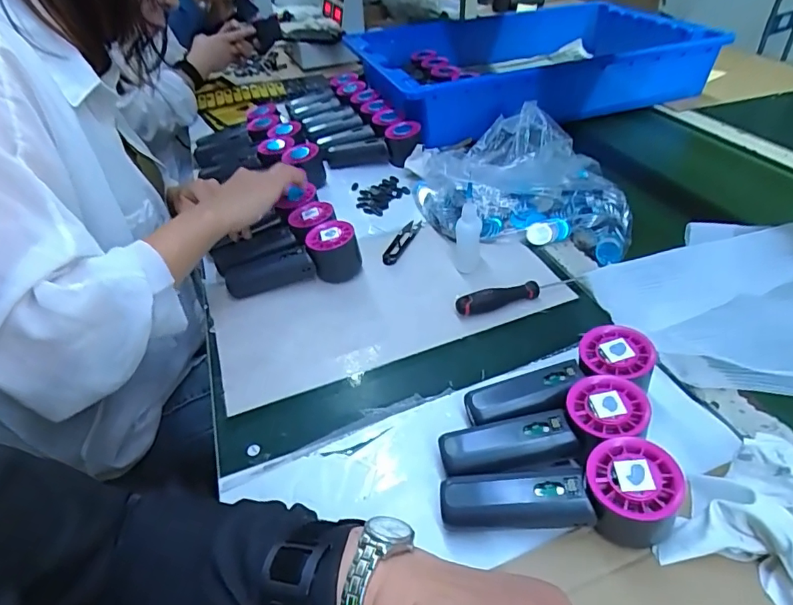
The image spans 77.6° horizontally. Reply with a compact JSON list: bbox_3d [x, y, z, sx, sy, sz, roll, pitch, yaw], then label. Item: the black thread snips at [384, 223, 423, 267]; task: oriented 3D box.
[{"bbox_3d":[0.007,-0.080,0.631,0.026,0.014,0.097,14,44,21],"label":"black thread snips"}]

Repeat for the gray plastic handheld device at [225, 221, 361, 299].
[{"bbox_3d":[-0.122,-0.050,0.579,0.155,0.059,0.048,-7,41,-2],"label":"gray plastic handheld device"}]

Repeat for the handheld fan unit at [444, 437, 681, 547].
[{"bbox_3d":[0.111,0.138,0.345,0.153,0.050,0.052,-11,39,13],"label":"handheld fan unit"}]

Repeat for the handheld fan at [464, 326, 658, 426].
[{"bbox_3d":[0.138,0.074,0.417,0.159,0.051,0.054,-22,42,0],"label":"handheld fan"}]

